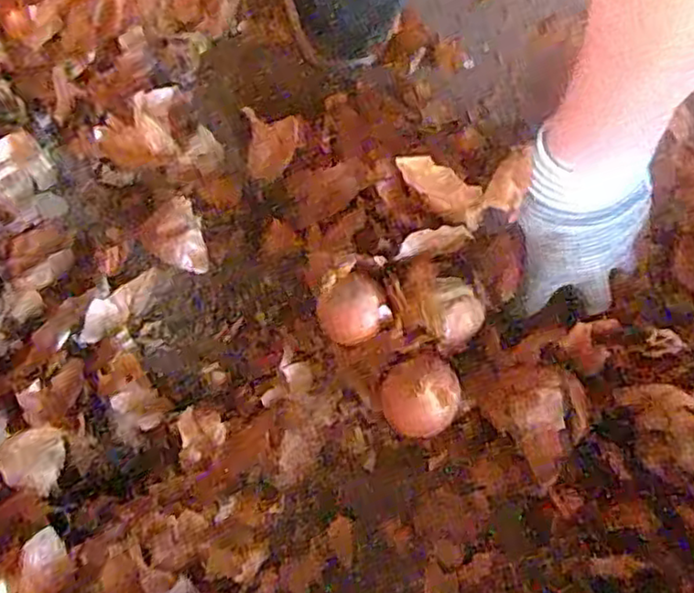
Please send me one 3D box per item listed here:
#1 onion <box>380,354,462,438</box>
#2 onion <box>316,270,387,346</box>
[{"bbox_3d":[0.054,0.074,0.502,0.055,0.052,0.055,0,80,2],"label":"onion"},{"bbox_3d":[0.003,0.013,0.525,0.049,0.041,0.047,0,80,2],"label":"onion"}]

